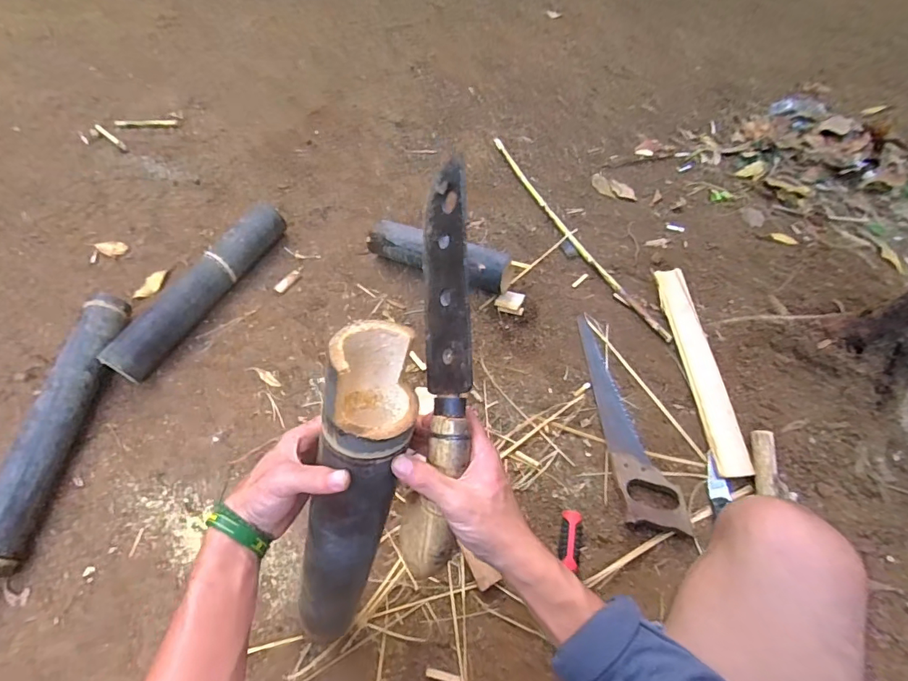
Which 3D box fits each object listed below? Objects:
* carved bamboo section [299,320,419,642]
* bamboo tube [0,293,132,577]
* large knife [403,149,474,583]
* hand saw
[{"bbox_3d":[-0.097,0.173,0.454,0.070,0.405,0.070,21,30,11],"label":"carved bamboo section"},{"bbox_3d":[-0.692,0.136,0.815,0.085,0.094,0.498,0,59,-1],"label":"bamboo tube"},{"bbox_3d":[-0.004,0.026,0.422,0.035,0.070,0.360,7,84,-39],"label":"large knife"},{"bbox_3d":[0.295,0.118,0.803,0.089,0.032,0.405,-4,59,-3],"label":"hand saw"}]

